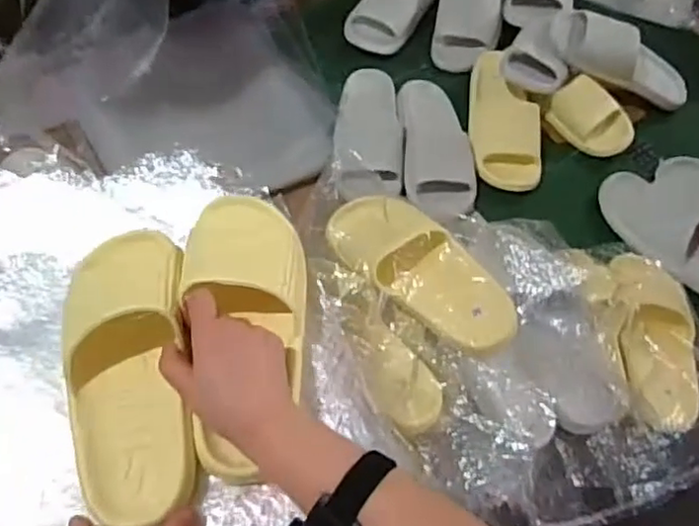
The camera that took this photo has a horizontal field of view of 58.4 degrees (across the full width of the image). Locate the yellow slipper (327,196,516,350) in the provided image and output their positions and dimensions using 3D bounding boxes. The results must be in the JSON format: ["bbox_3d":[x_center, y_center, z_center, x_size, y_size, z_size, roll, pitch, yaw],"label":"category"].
[{"bbox_3d":[0.073,0.002,0.694,0.104,0.060,0.247,-34,67,-19],"label":"yellow slipper"}]

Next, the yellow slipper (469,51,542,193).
[{"bbox_3d":[0.253,-0.233,1.035,0.105,0.052,0.251,2,60,-1],"label":"yellow slipper"}]

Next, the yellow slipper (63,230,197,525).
[{"bbox_3d":[-0.186,0.083,0.524,0.096,0.070,0.256,-9,66,-7],"label":"yellow slipper"}]

